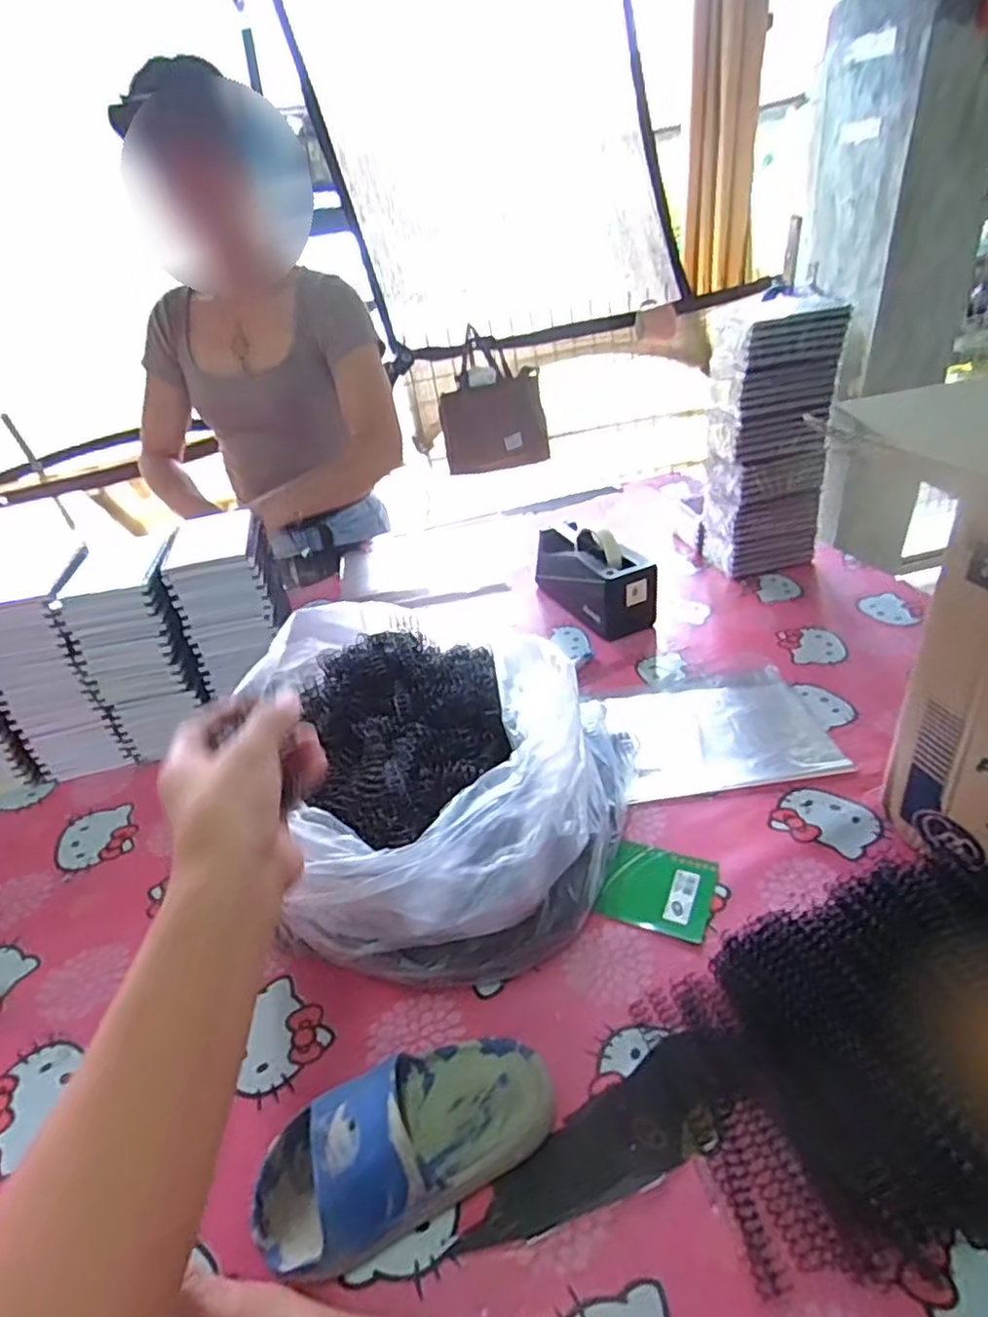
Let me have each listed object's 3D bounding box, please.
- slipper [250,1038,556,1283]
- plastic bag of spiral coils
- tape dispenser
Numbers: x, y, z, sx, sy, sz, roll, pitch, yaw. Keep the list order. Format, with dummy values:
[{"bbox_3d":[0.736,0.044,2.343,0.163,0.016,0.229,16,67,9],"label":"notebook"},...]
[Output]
[{"bbox_3d":[-0.053,0.275,0.395,0.179,0.052,0.083,-21,37,-20],"label":"slipper"},{"bbox_3d":[-0.049,0.087,0.564,0.298,0.155,0.313,2,35,13],"label":"plastic bag of spiral coils"},{"bbox_3d":[0.131,-0.121,0.919,0.075,0.101,0.213,-20,36,-18],"label":"tape dispenser"}]

